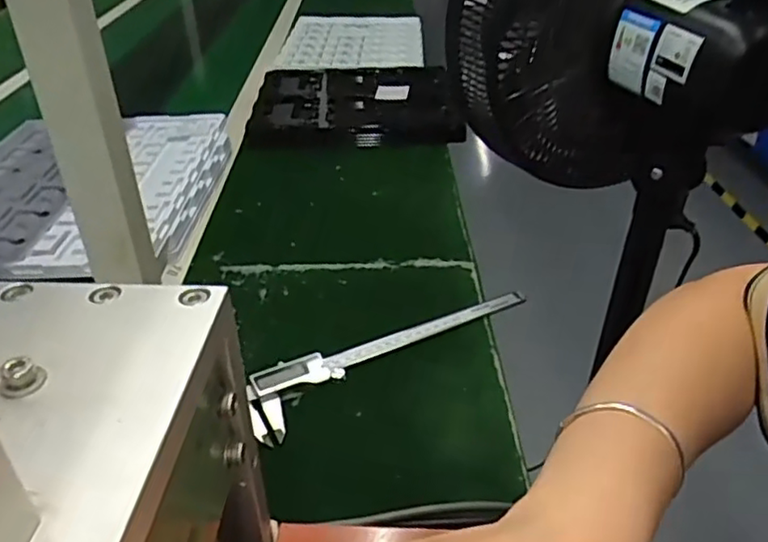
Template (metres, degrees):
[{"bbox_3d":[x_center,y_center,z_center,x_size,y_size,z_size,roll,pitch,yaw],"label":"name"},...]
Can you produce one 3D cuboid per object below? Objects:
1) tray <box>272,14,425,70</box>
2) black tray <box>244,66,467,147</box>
[{"bbox_3d":[-0.066,-0.486,1.323,0.287,0.032,0.339,0,34,1],"label":"tray"},{"bbox_3d":[-0.047,-0.263,1.000,0.298,0.049,0.307,-1,34,-2],"label":"black tray"}]

